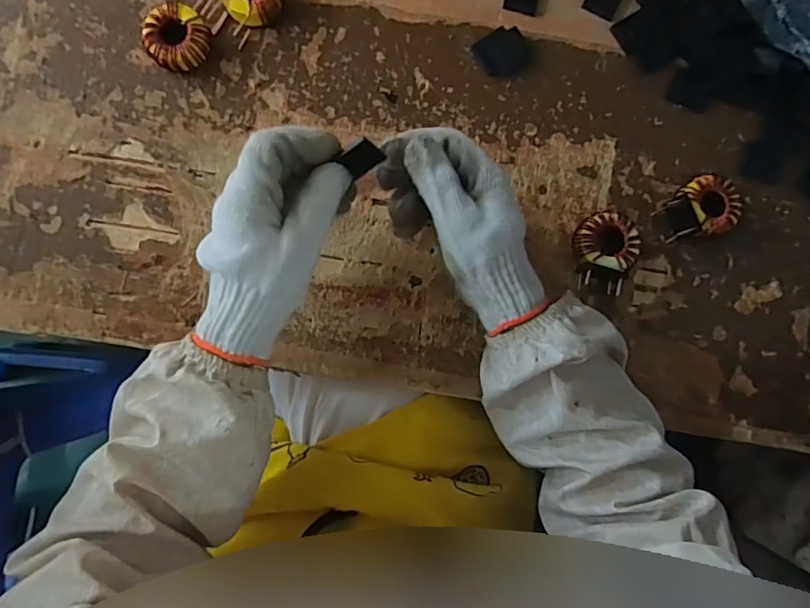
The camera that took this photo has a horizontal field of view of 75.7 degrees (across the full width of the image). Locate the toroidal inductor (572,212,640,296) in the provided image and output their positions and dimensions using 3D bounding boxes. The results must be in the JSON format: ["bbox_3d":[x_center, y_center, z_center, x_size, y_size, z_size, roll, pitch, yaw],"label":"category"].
[{"bbox_3d":[0.154,-0.041,0.409,0.046,0.027,0.058,21,85,-1],"label":"toroidal inductor"}]

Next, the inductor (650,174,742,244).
[{"bbox_3d":[0.234,-0.076,0.414,0.059,0.025,0.044,-23,87,-4],"label":"inductor"}]

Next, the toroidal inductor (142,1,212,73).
[{"bbox_3d":[-0.181,-0.210,0.415,0.046,0.025,0.048,0,86,-2],"label":"toroidal inductor"}]

